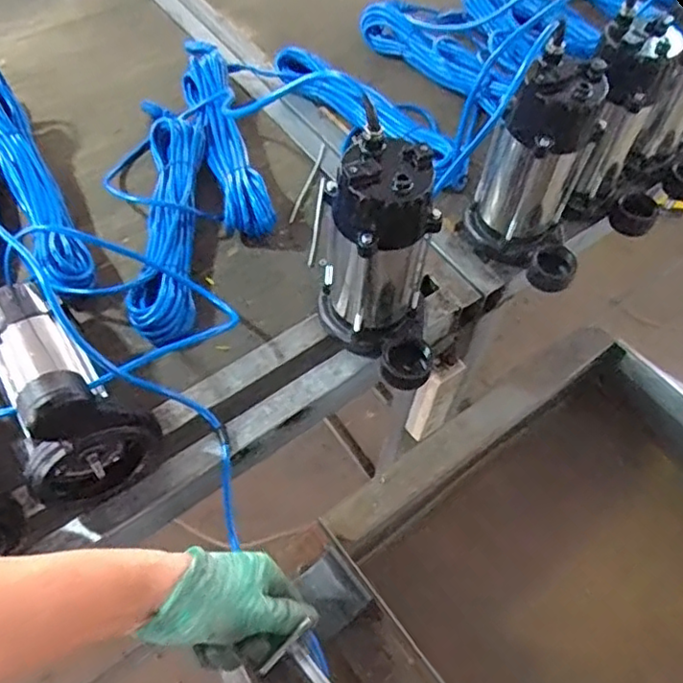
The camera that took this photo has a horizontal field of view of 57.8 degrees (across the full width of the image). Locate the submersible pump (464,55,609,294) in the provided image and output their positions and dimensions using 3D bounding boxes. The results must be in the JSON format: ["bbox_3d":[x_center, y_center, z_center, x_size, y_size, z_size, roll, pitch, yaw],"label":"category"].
[{"bbox_3d":[0.232,-0.181,0.708,0.105,0.224,0.135,-7,58,-8],"label":"submersible pump"}]

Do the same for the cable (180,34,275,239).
[{"bbox_3d":[-0.176,-0.315,0.889,0.072,0.048,0.415,-13,59,-11],"label":"cable"}]

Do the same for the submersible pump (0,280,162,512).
[{"bbox_3d":[-0.294,0.034,0.590,0.243,0.159,0.119,40,63,21],"label":"submersible pump"}]

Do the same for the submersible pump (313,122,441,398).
[{"bbox_3d":[0.042,-0.066,0.626,0.126,0.235,0.118,8,57,2],"label":"submersible pump"}]

